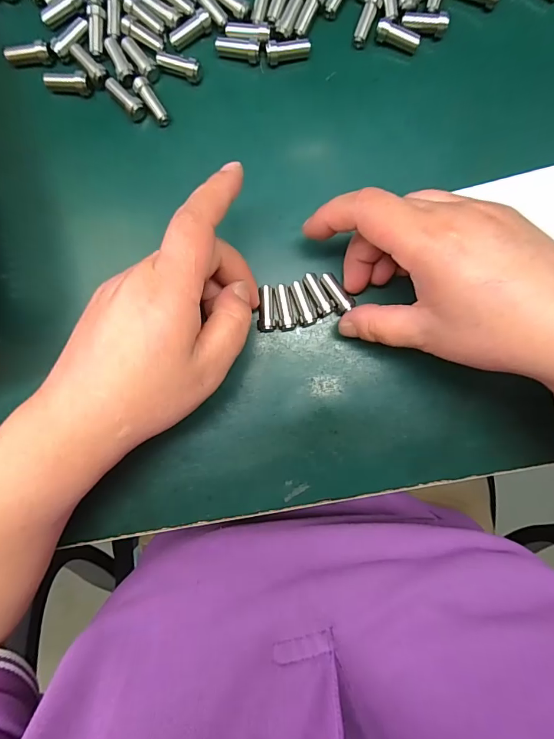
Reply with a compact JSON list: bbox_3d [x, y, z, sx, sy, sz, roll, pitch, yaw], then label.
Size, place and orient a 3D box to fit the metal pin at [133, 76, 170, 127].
[{"bbox_3d":[-0.075,-0.161,0.244,0.009,0.009,0.027,-34,91,-1],"label":"metal pin"}]

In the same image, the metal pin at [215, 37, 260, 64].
[{"bbox_3d":[-0.024,-0.191,0.243,0.026,0.008,0.009,6,90,-1],"label":"metal pin"}]

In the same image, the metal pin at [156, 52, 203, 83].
[{"bbox_3d":[-0.059,-0.181,0.243,0.027,0.009,0.011,15,90,-1],"label":"metal pin"}]

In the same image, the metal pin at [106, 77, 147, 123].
[{"bbox_3d":[-0.092,-0.162,0.243,0.029,0.008,0.011,42,90,-1],"label":"metal pin"}]

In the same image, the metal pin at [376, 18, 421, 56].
[{"bbox_3d":[0.072,-0.199,0.244,0.027,0.009,0.009,21,90,-1],"label":"metal pin"}]

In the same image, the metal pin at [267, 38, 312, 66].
[{"bbox_3d":[0.007,-0.191,0.244,0.027,0.007,0.010,-14,91,-1],"label":"metal pin"}]

